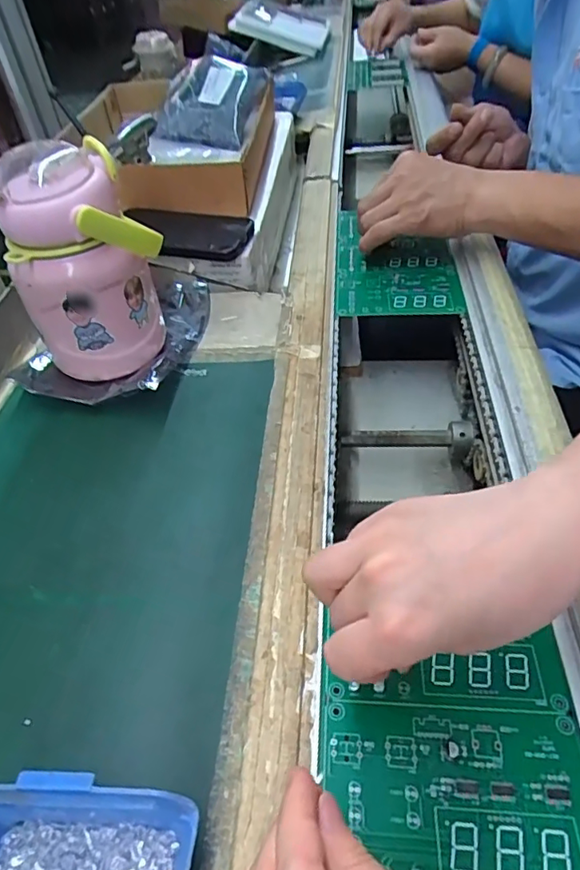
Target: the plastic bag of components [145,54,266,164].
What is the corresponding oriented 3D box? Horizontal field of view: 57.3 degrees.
[{"bbox_3d":[-0.121,-0.455,0.740,0.185,0.081,0.197,-8,47,-3],"label":"plastic bag of components"}]

